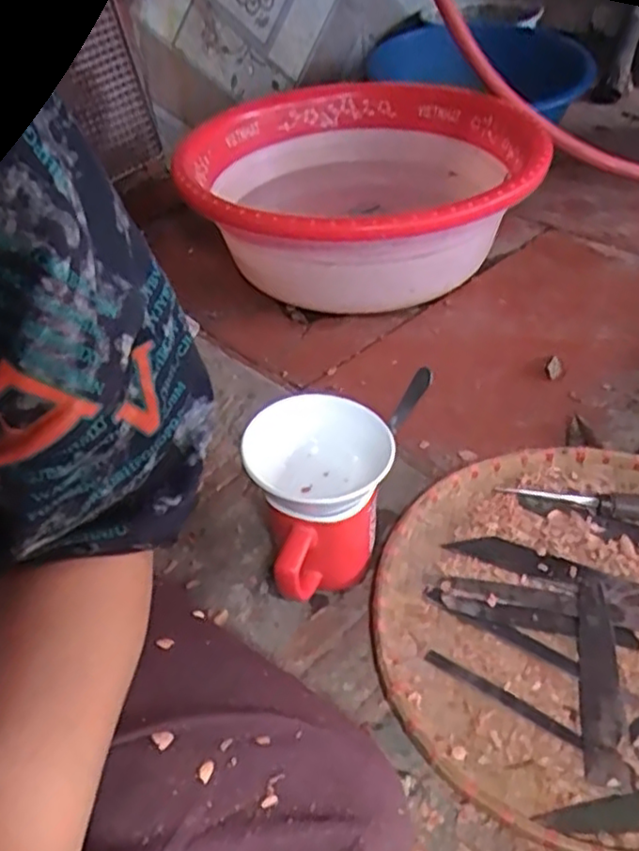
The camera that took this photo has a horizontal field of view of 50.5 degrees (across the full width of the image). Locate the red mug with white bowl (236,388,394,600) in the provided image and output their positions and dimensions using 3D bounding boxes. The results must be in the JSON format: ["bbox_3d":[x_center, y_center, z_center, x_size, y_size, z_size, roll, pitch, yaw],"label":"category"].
[{"bbox_3d":[0.007,0.061,0.483,0.099,0.138,0.094,-4,41,4],"label":"red mug with white bowl"}]

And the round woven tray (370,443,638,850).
[{"bbox_3d":[0.183,0.129,0.466,0.292,0.036,0.287,-4,41,4],"label":"round woven tray"}]

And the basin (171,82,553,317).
[{"bbox_3d":[0.057,-0.358,0.999,0.443,0.180,0.557,25,51,28],"label":"basin"}]

